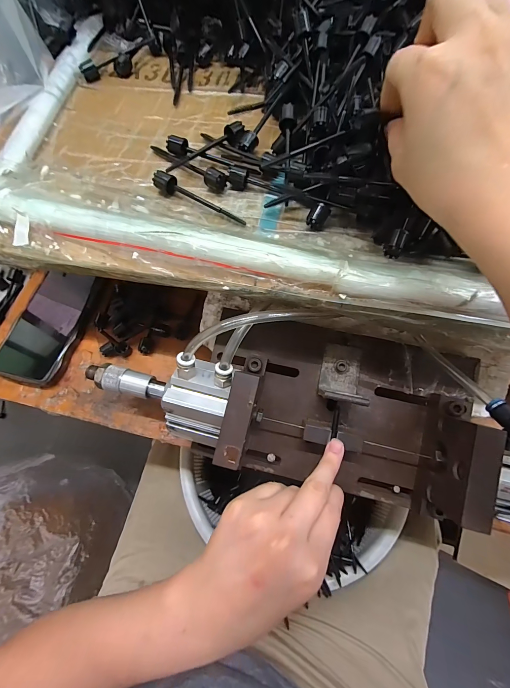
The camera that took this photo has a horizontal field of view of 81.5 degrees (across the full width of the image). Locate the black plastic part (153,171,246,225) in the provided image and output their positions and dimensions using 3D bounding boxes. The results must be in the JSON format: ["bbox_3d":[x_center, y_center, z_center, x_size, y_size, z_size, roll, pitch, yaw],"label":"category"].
[{"bbox_3d":[-0.047,-0.120,0.244,0.086,0.015,0.014,32,71,13],"label":"black plastic part"}]

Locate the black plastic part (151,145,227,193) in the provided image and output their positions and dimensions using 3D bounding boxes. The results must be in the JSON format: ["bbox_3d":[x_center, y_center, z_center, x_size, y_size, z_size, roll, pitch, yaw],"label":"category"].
[{"bbox_3d":[-0.063,-0.159,0.260,0.087,0.014,0.014,34,72,13],"label":"black plastic part"}]

